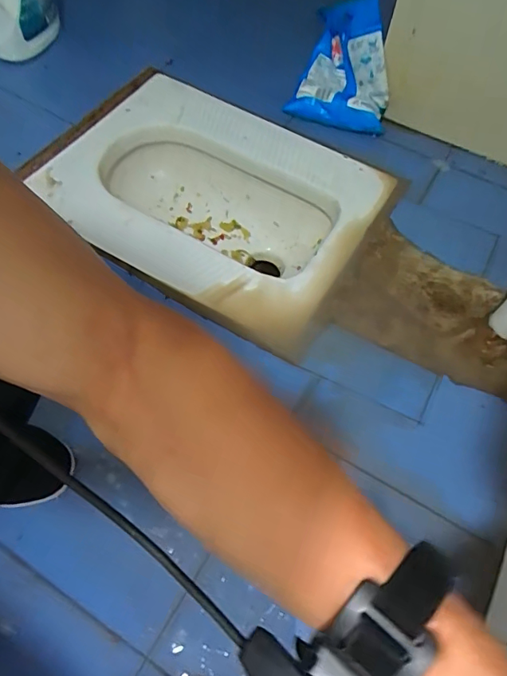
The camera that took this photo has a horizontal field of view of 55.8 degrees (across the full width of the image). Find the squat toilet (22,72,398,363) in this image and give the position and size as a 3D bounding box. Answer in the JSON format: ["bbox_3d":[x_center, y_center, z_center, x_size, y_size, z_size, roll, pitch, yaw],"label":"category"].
[{"bbox_3d":[-0.072,-0.264,0.942,0.593,0.153,0.393,27,63,12],"label":"squat toilet"}]

